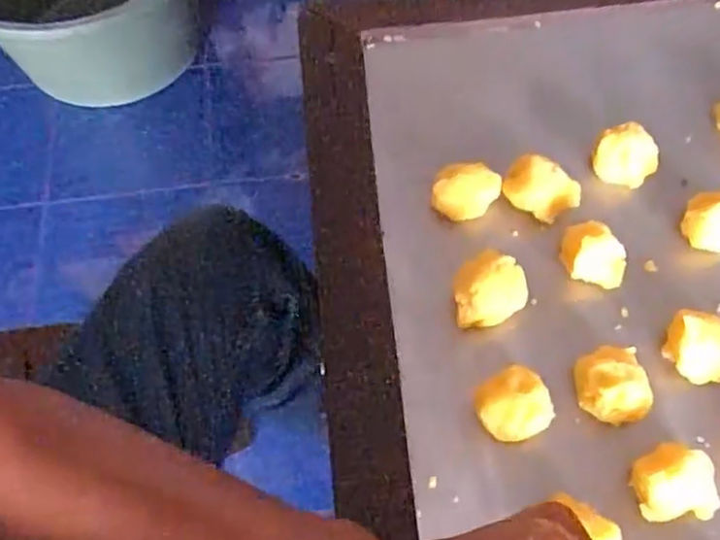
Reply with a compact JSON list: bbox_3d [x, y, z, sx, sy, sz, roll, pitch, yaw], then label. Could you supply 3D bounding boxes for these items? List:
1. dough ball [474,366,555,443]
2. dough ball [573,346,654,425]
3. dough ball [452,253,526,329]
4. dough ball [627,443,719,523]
[{"bbox_3d":[0.070,0.064,0.323,0.031,0.025,0.030,-1,61,2],"label":"dough ball"},{"bbox_3d":[0.116,0.052,0.325,0.030,0.022,0.034,-14,61,-5],"label":"dough ball"},{"bbox_3d":[0.064,0.010,0.351,0.036,0.026,0.031,-11,61,-3],"label":"dough ball"},{"bbox_3d":[0.134,0.092,0.305,0.034,0.029,0.029,-4,61,0],"label":"dough ball"}]

